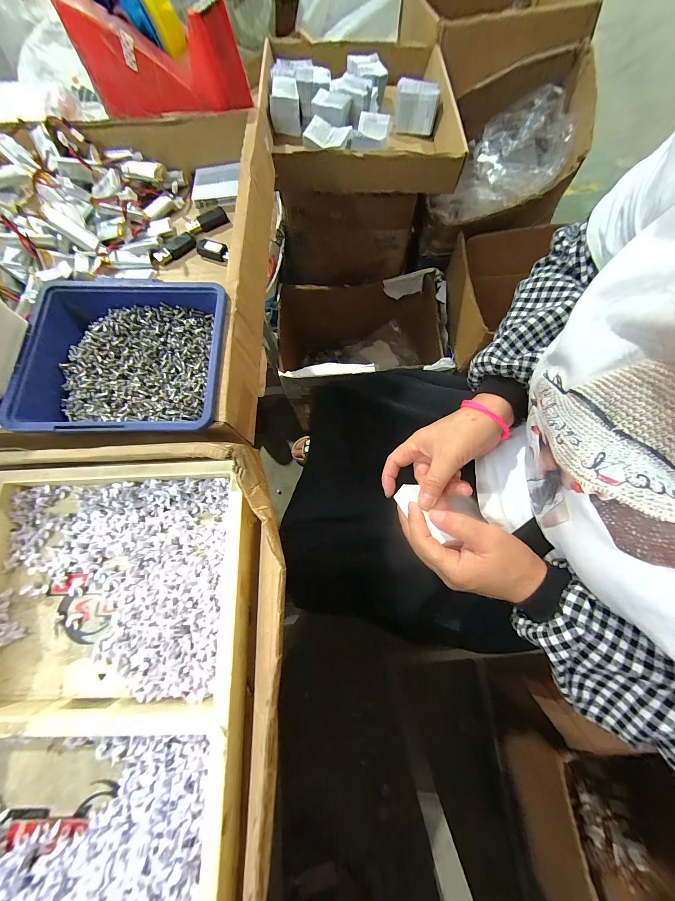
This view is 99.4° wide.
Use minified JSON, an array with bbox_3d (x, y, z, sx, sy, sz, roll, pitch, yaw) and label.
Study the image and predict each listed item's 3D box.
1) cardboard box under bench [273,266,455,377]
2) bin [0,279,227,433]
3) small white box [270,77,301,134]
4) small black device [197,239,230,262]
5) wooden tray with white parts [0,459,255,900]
[{"bbox_3d":[0.058,-0.277,0.853,0.455,0.295,0.288,-7,74,0],"label":"cardboard box under bench"},{"bbox_3d":[-0.158,-0.068,0.229,0.147,0.050,0.127,-1,74,2],"label":"bin"},{"bbox_3d":[-0.106,-0.677,0.564,0.057,0.054,0.072,-11,74,-1],"label":"small white box"},{"bbox_3d":[-0.130,-0.210,0.298,0.038,0.008,0.017,18,75,7],"label":"small black device"},{"bbox_3d":[-0.157,0.167,0.181,0.197,0.028,0.318,-4,74,1],"label":"wooden tray with white parts"}]

